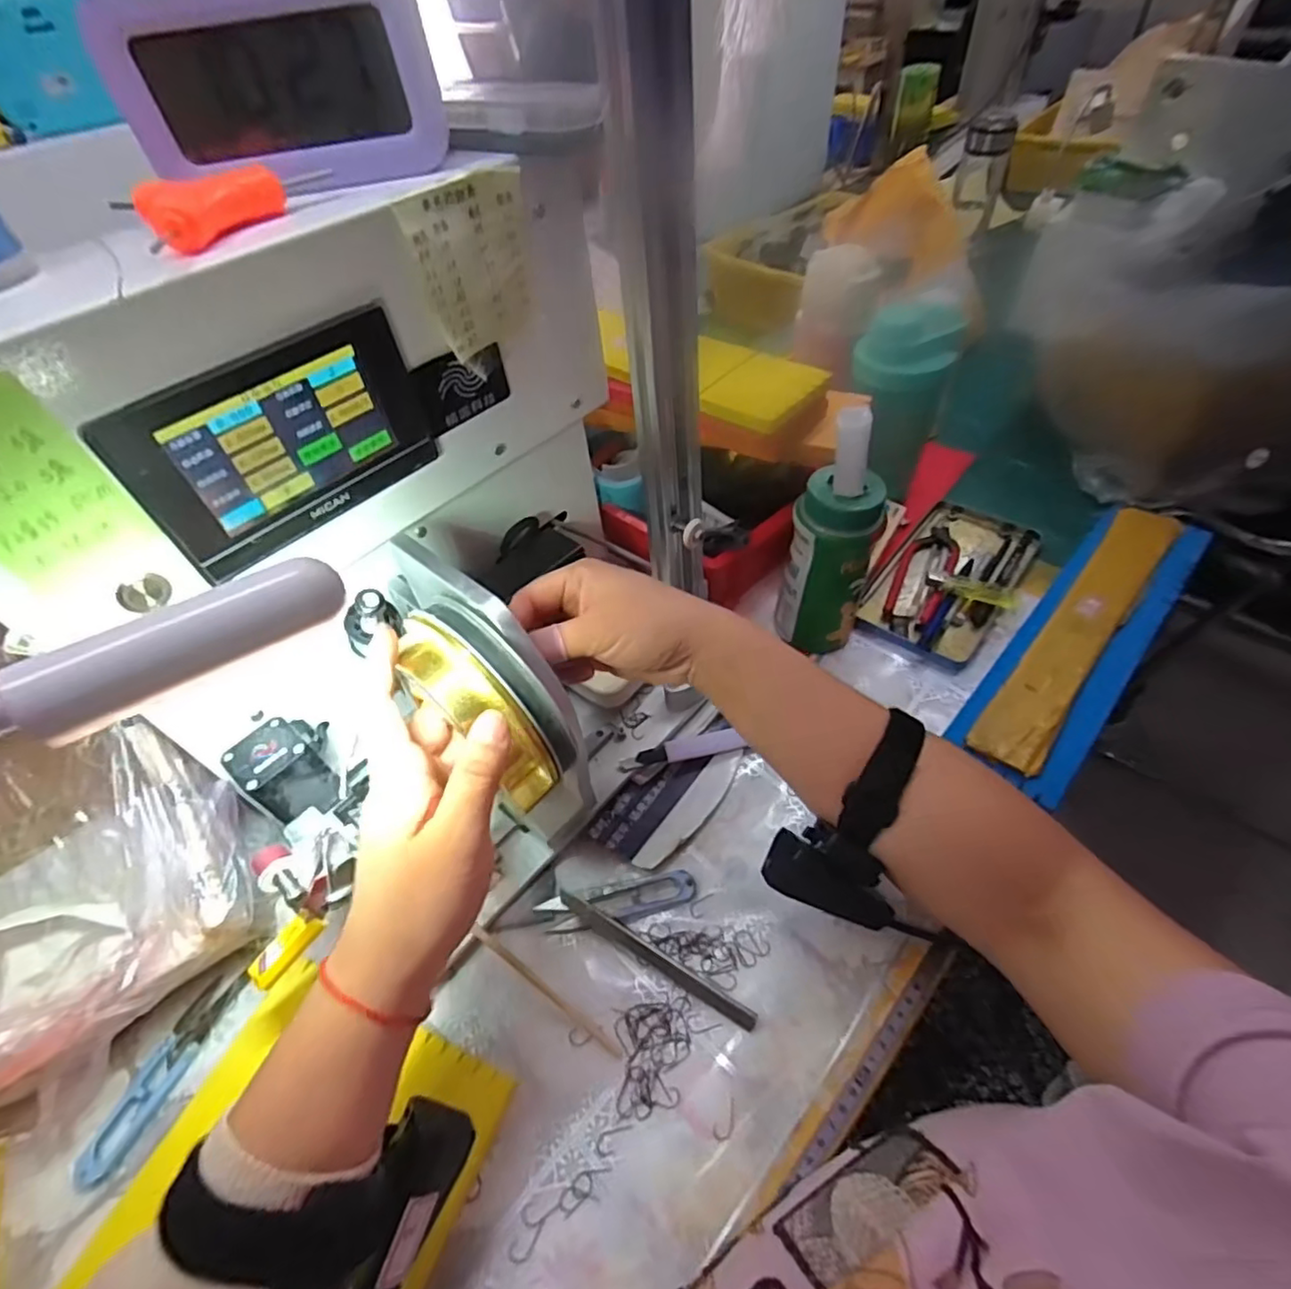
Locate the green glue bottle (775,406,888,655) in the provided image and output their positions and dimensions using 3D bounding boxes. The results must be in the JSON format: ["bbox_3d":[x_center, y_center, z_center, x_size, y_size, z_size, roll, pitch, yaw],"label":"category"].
[{"bbox_3d":[0.138,-0.073,0.466,0.060,0.191,0.053,14,52,15],"label":"green glue bottle"}]

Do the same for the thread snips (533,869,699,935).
[{"bbox_3d":[-0.017,0.167,0.406,0.101,0.004,0.025,-10,50,-4],"label":"thread snips"}]

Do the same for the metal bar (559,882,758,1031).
[{"bbox_3d":[0.002,0.191,0.383,0.140,0.011,0.011,25,56,23],"label":"metal bar"}]

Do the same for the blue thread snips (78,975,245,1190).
[{"bbox_3d":[-0.284,0.249,0.367,0.024,0.005,0.110,17,54,18],"label":"blue thread snips"}]

